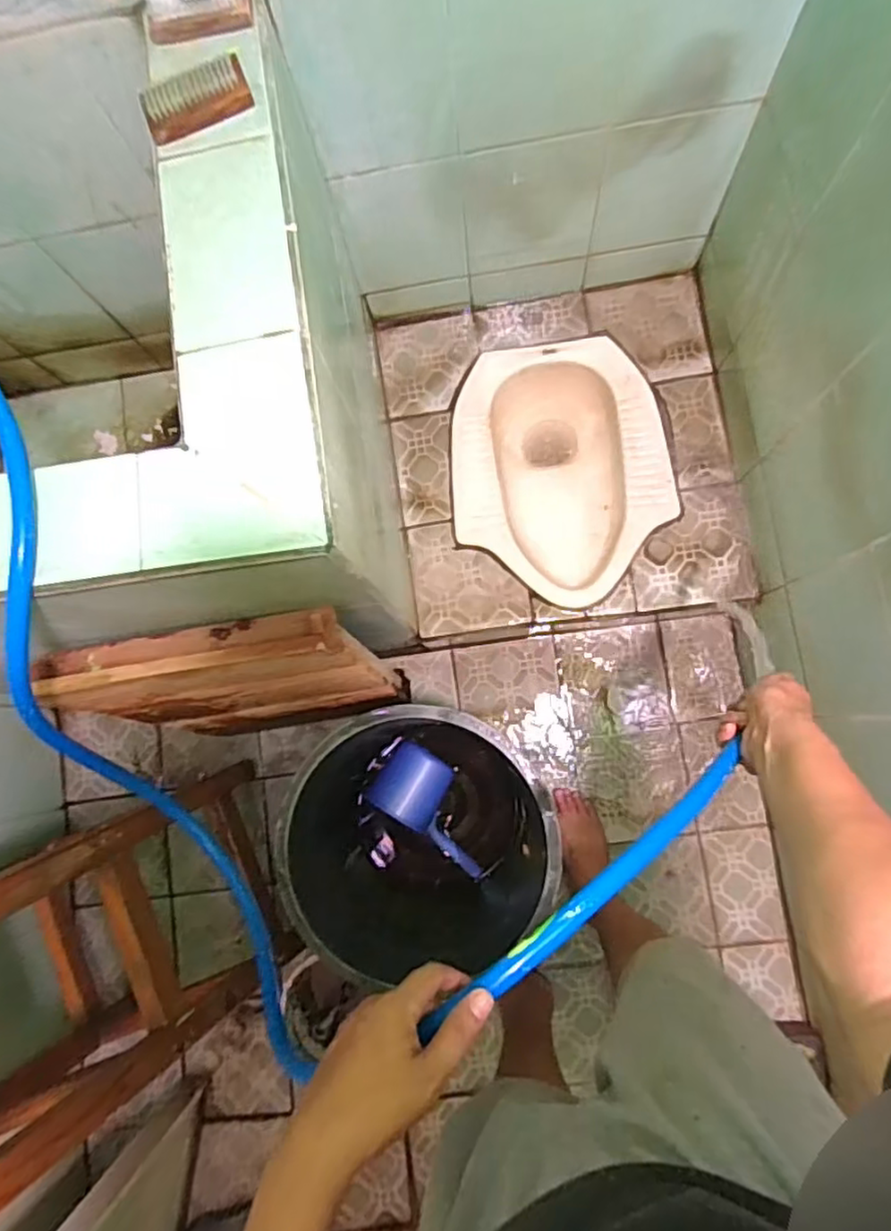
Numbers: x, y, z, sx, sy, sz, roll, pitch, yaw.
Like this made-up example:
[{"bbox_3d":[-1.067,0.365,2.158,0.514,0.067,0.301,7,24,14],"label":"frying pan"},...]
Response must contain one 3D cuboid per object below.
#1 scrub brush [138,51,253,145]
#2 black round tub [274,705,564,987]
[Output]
[{"bbox_3d":[-0.235,-0.487,0.621,0.100,0.034,0.039,-21,81,2],"label":"scrub brush"},{"bbox_3d":[-0.045,0.355,1.069,0.371,0.371,0.407,-1,82,5],"label":"black round tub"}]

